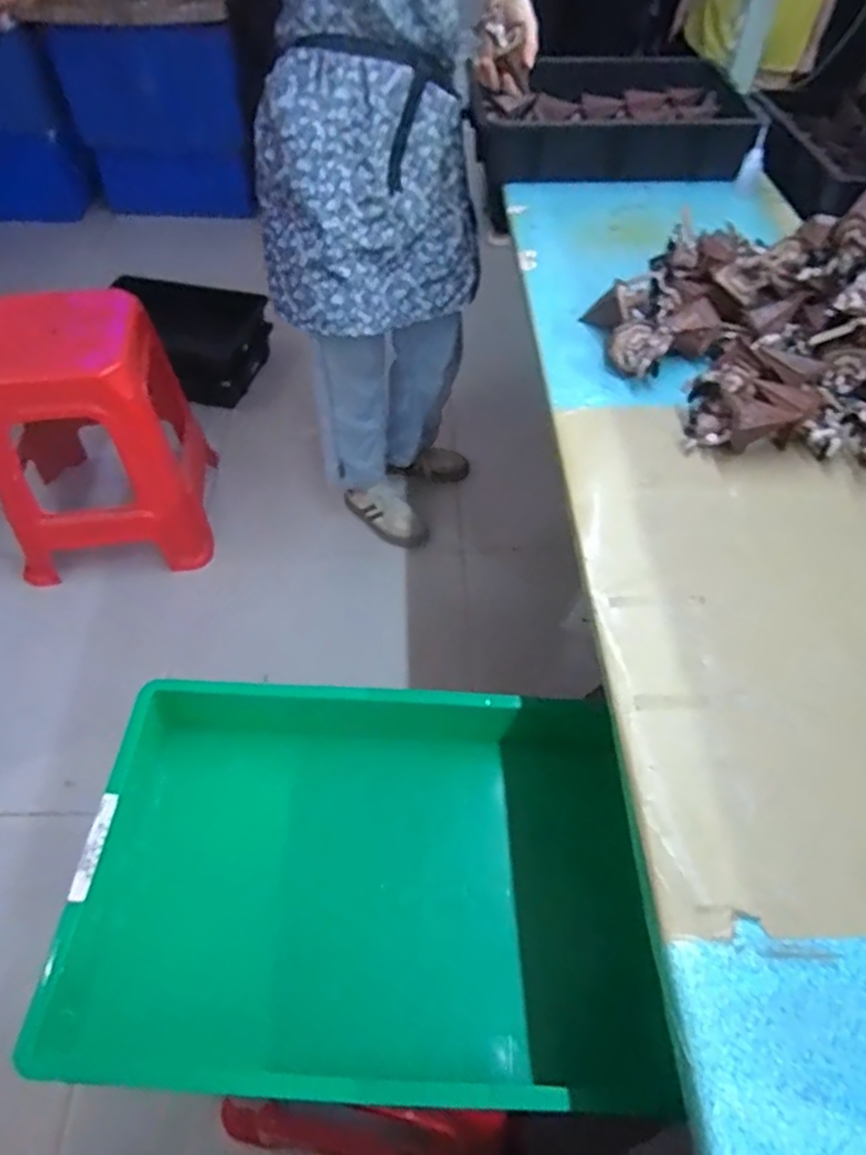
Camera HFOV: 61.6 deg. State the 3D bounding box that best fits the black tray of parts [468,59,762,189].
[{"bbox_3d":[0.292,-0.770,1.223,0.448,0.099,0.296,6,51,5],"label":"black tray of parts"}]

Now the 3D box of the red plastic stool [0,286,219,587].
[{"bbox_3d":[-0.700,-0.302,1.512,0.377,0.501,0.358,-8,52,-7],"label":"red plastic stool"}]

